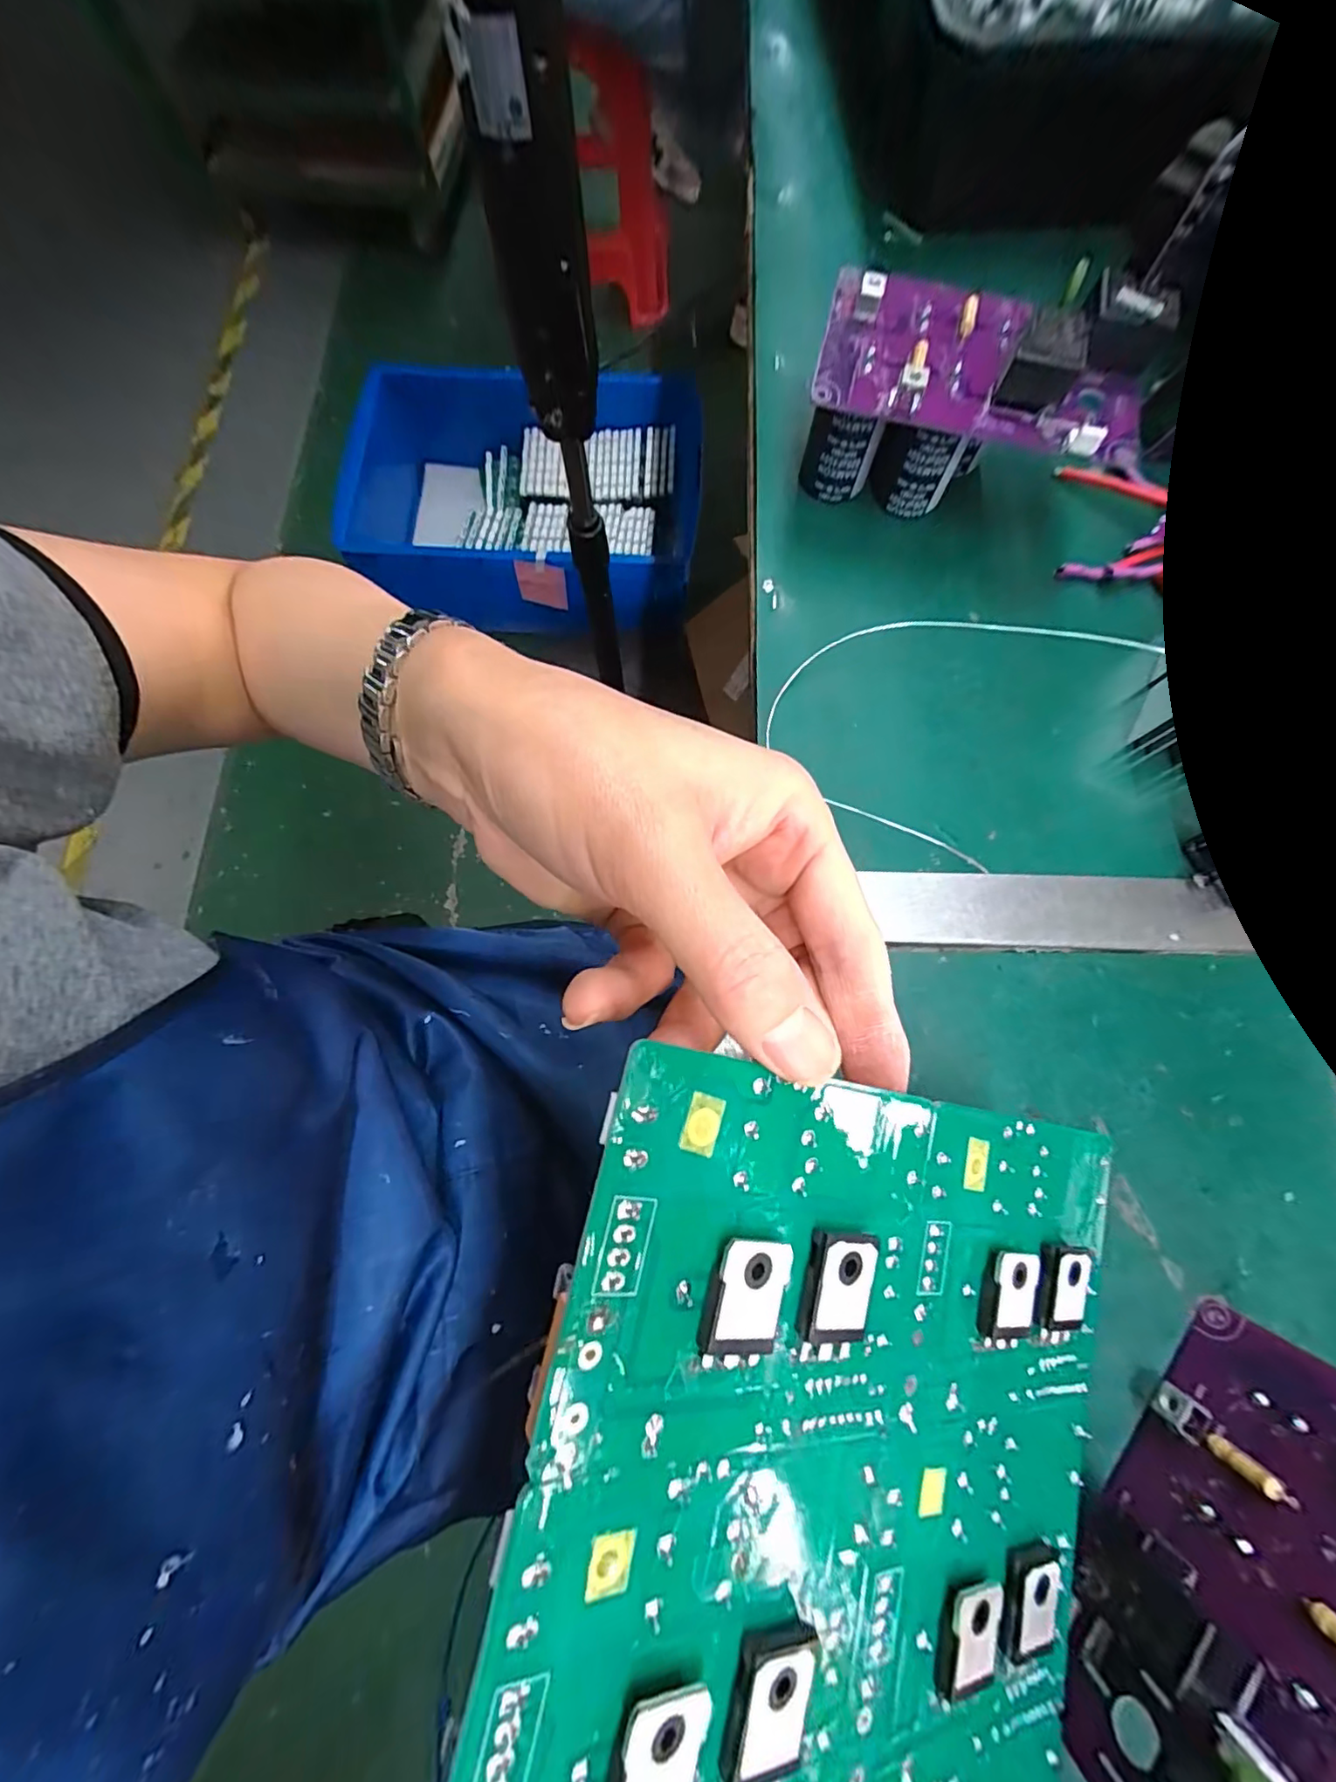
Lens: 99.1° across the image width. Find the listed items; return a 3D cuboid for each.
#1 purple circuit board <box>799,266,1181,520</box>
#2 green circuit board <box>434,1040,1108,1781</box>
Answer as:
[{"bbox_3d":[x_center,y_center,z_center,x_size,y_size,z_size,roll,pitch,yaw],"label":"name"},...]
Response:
[{"bbox_3d":[0.137,-0.226,0.266,0.136,0.075,0.074,13,76,2],"label":"purple circuit board"},{"bbox_3d":[0.039,0.150,0.117,0.160,0.007,0.206,19,78,-24],"label":"green circuit board"}]

